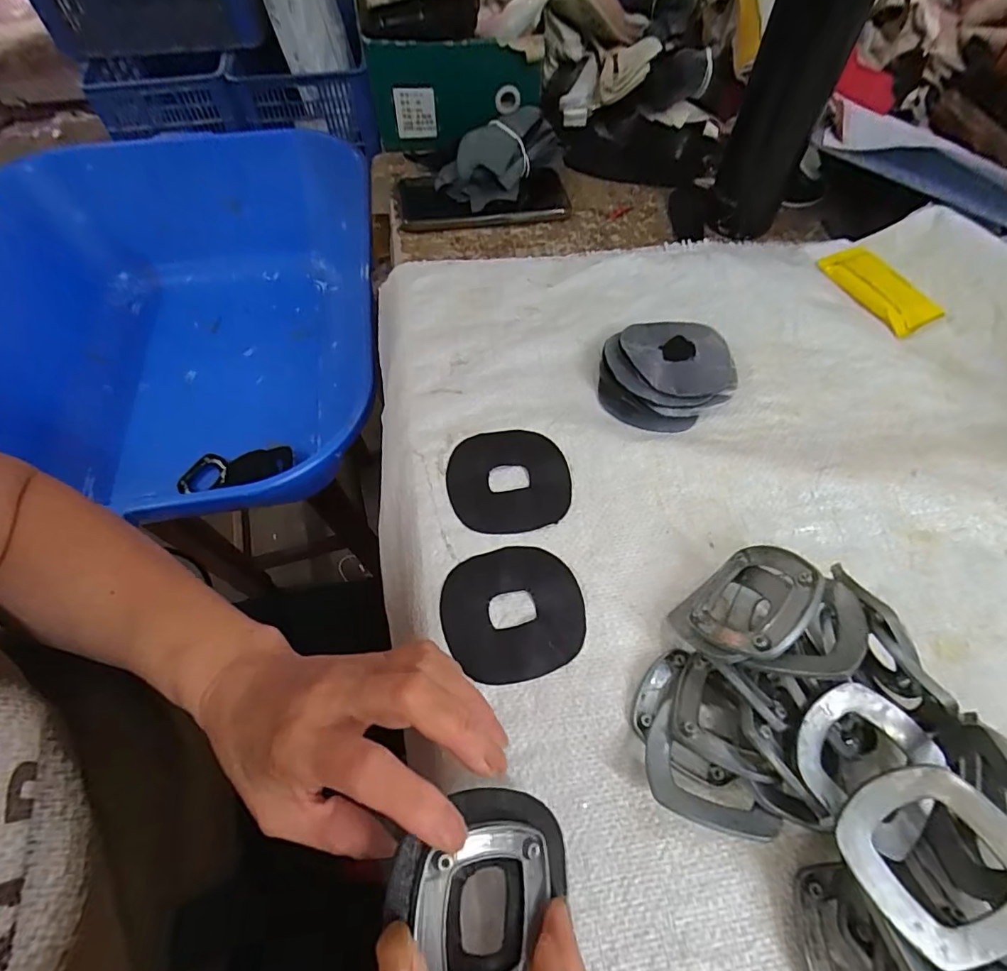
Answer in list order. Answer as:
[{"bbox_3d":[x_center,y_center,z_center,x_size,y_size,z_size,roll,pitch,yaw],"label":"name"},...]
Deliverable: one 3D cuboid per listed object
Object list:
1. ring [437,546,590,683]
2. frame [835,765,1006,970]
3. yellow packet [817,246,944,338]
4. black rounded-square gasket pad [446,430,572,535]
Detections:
[{"bbox_3d":[0.006,0.073,0.297,0.080,0.004,0.075,-14,61,-11],"label":"ring"},{"bbox_3d":[0.167,0.143,0.193,0.058,0.005,0.060,-41,65,8],"label":"frame"},{"bbox_3d":[0.322,-0.172,0.442,0.057,0.010,0.101,-23,62,-14],"label":"yellow packet"},{"bbox_3d":[0.004,-0.004,0.342,0.080,0.004,0.077,-5,59,-4],"label":"black rounded-square gasket pad"}]

